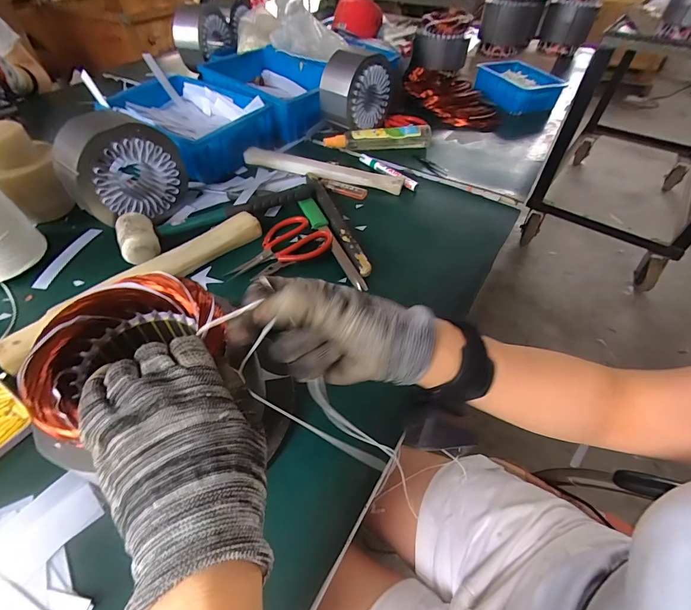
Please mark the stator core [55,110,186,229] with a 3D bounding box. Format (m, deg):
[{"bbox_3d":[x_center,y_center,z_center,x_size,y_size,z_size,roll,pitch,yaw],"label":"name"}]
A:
[{"bbox_3d":[-0.324,-0.194,0.514,0.085,0.146,0.148,32,55,24],"label":"stator core"}]

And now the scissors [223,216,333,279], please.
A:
[{"bbox_3d":[-0.086,-0.077,0.503,0.097,0.014,0.150,24,53,19],"label":"scissors"}]

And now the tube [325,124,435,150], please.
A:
[{"bbox_3d":[0.066,-0.339,0.706,0.211,0.034,0.039,2,49,0],"label":"tube"}]

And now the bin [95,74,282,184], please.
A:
[{"bbox_3d":[-0.300,-0.346,0.686,0.271,0.101,0.206,30,54,22],"label":"bin"}]

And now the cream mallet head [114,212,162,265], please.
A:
[{"bbox_3d":[-0.292,-0.093,0.492,0.049,0.046,0.075,-27,55,-23],"label":"cream mallet head"}]

